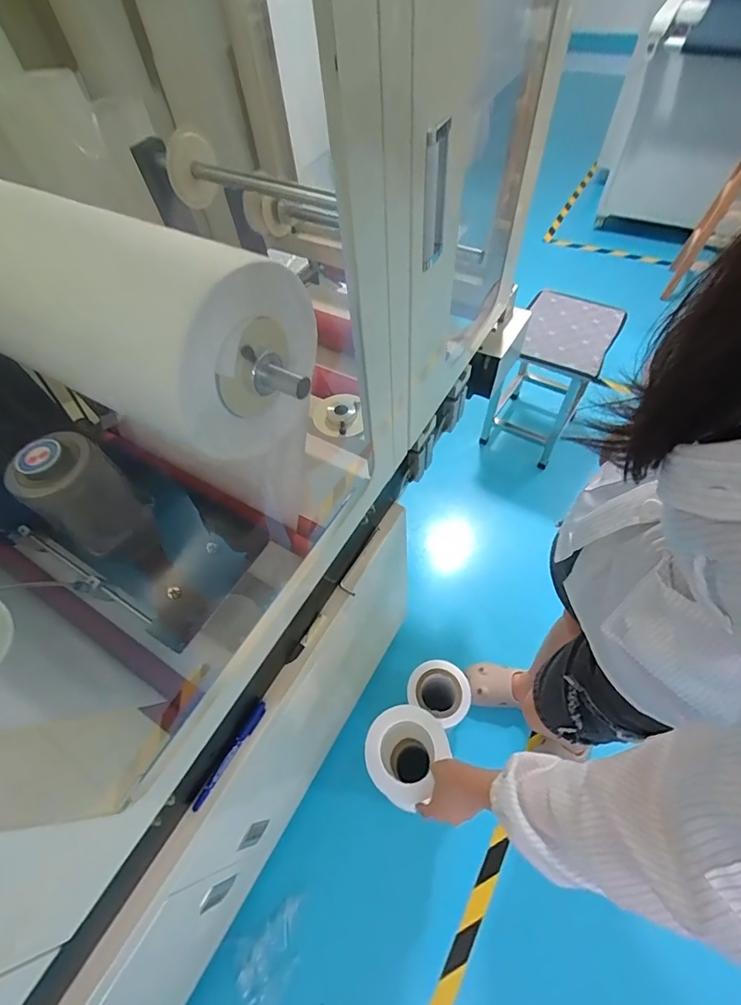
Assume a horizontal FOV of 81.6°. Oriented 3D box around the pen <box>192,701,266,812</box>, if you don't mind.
[{"bbox_3d":[-0.176,0.318,0.542,0.013,0.014,0.134,27,63,19],"label":"pen"}]

